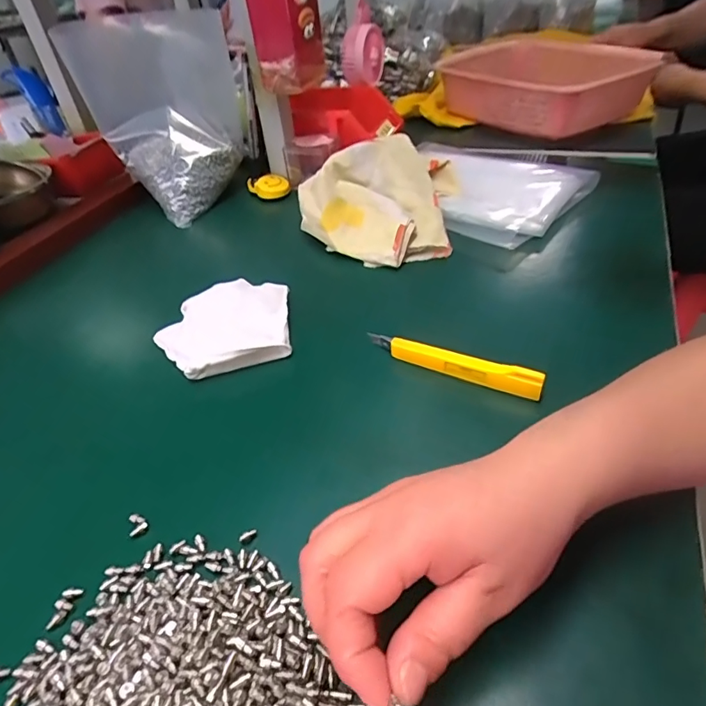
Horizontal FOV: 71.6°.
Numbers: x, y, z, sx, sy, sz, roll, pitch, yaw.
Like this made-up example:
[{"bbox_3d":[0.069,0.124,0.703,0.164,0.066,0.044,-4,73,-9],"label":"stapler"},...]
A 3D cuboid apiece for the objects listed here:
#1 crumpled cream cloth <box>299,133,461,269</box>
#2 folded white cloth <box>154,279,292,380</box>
[{"bbox_3d":[0.027,-0.166,0.521,0.170,0.061,0.169,0,42,7],"label":"crumpled cream cloth"},{"bbox_3d":[-0.107,-0.022,0.412,0.110,0.021,0.090,-15,42,-9],"label":"folded white cloth"}]

